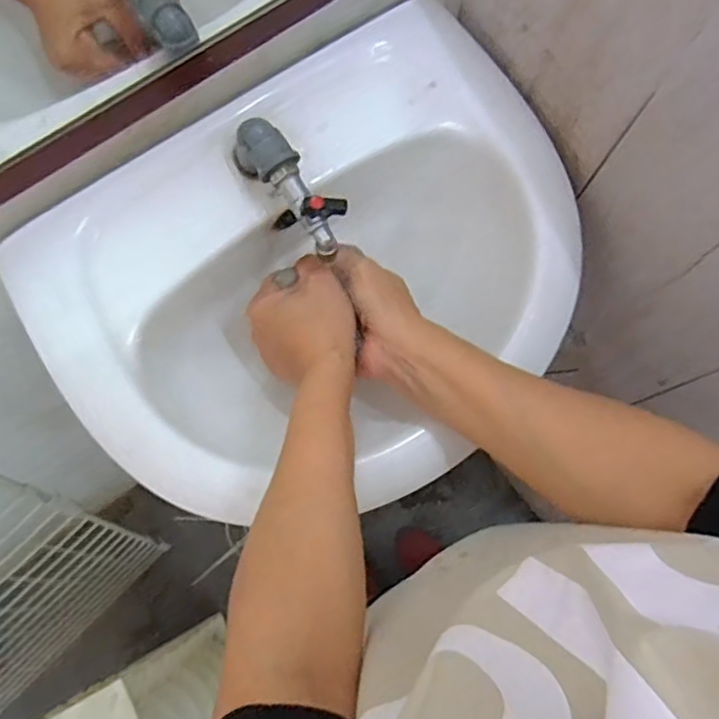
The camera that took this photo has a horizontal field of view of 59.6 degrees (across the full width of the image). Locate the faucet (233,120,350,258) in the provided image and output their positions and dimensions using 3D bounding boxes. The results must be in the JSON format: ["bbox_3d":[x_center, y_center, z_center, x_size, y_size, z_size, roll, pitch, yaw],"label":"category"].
[{"bbox_3d":[-0.054,-0.126,0.463,0.039,0.060,0.109,-35,79,-8],"label":"faucet"}]

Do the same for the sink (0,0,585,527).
[{"bbox_3d":[-0.013,-0.059,0.501,0.429,0.150,0.317,-38,80,-9],"label":"sink"}]

